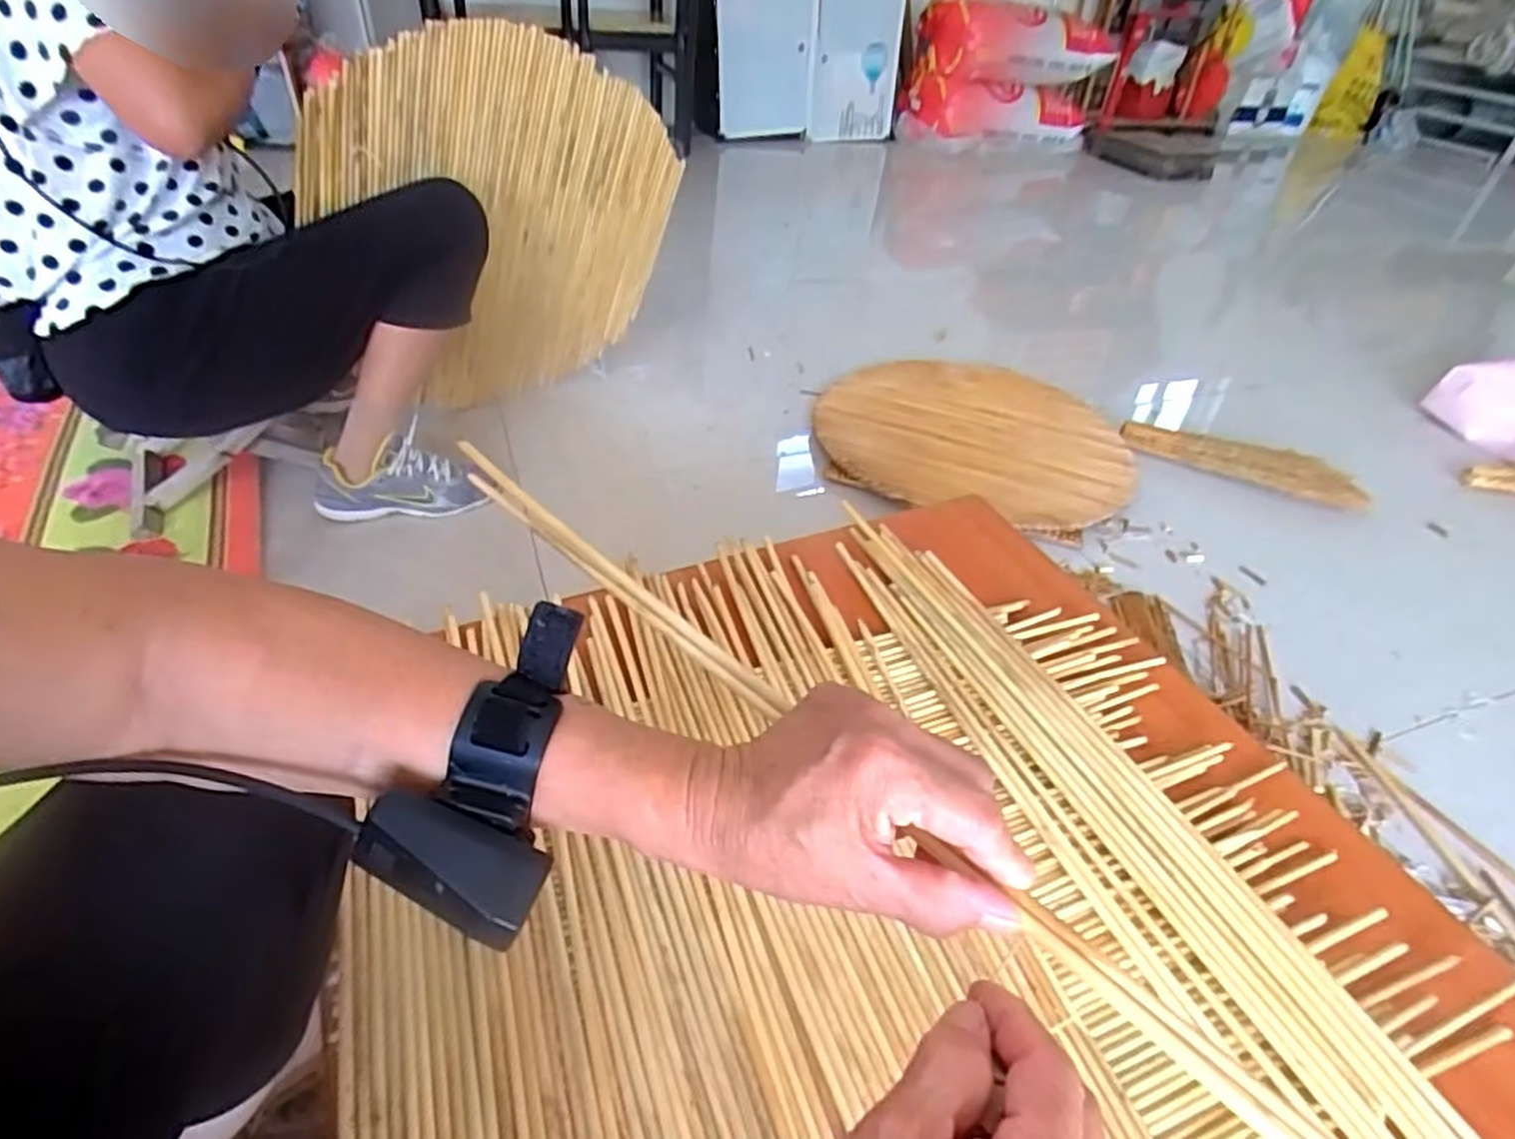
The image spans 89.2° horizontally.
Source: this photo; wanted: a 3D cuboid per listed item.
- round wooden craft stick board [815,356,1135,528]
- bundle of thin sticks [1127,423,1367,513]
[{"bbox_3d":[0.394,-0.253,1.413,0.542,0.031,0.526,3,41,-3],"label":"round wooden craft stick board"},{"bbox_3d":[0.860,-0.189,1.368,0.401,0.047,0.070,21,43,17],"label":"bundle of thin sticks"}]

